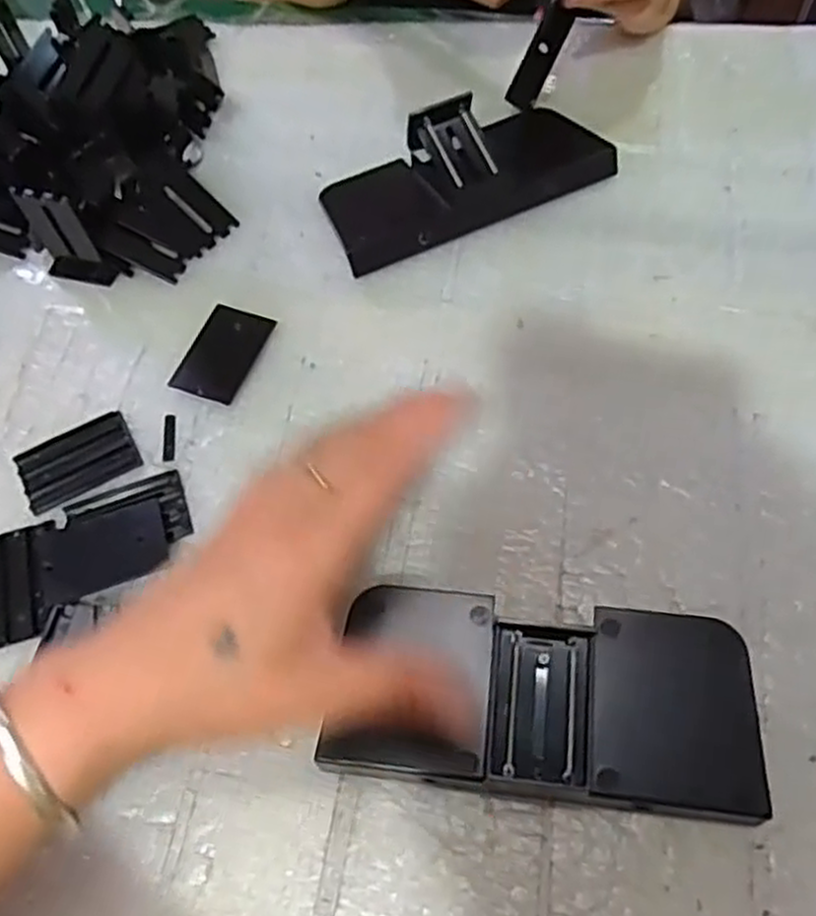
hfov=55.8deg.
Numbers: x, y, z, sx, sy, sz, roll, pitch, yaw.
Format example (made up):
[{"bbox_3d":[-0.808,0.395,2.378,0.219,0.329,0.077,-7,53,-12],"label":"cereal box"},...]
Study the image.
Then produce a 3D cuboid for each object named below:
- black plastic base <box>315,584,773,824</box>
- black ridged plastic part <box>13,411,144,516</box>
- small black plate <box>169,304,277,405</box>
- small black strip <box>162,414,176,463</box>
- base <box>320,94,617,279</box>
[{"bbox_3d":[0.054,0.095,0.306,0.160,0.025,0.073,5,63,6],"label":"black plastic base"},{"bbox_3d":[-0.162,0.002,0.379,0.054,0.006,0.035,-27,64,-10],"label":"black ridged plastic part"},{"bbox_3d":[-0.097,-0.055,0.405,0.035,0.006,0.055,17,65,12],"label":"small black plate"},{"bbox_3d":[-0.120,-0.011,0.386,0.006,0.004,0.026,-4,62,1],"label":"small black strip"},{"bbox_3d":[0.032,-0.164,0.436,0.160,0.036,0.070,-21,63,-8],"label":"base"}]

